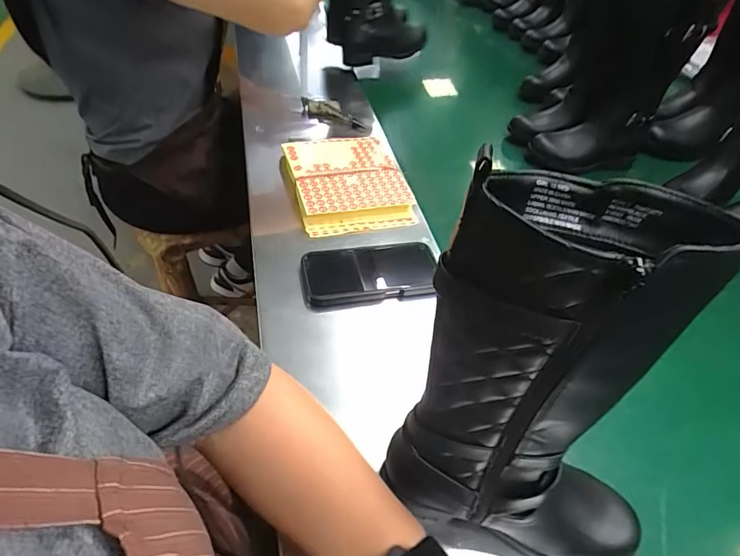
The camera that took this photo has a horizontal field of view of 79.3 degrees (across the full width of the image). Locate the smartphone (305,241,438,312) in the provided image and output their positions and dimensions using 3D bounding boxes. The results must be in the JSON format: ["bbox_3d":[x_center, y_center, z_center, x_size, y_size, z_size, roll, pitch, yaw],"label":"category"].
[{"bbox_3d":[-0.001,-0.008,0.548,0.160,0.012,0.092,-4,48,-10],"label":"smartphone"}]

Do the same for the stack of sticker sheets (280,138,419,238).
[{"bbox_3d":[-0.036,-0.149,0.666,0.166,0.026,0.197,-14,50,-18],"label":"stack of sticker sheets"}]

